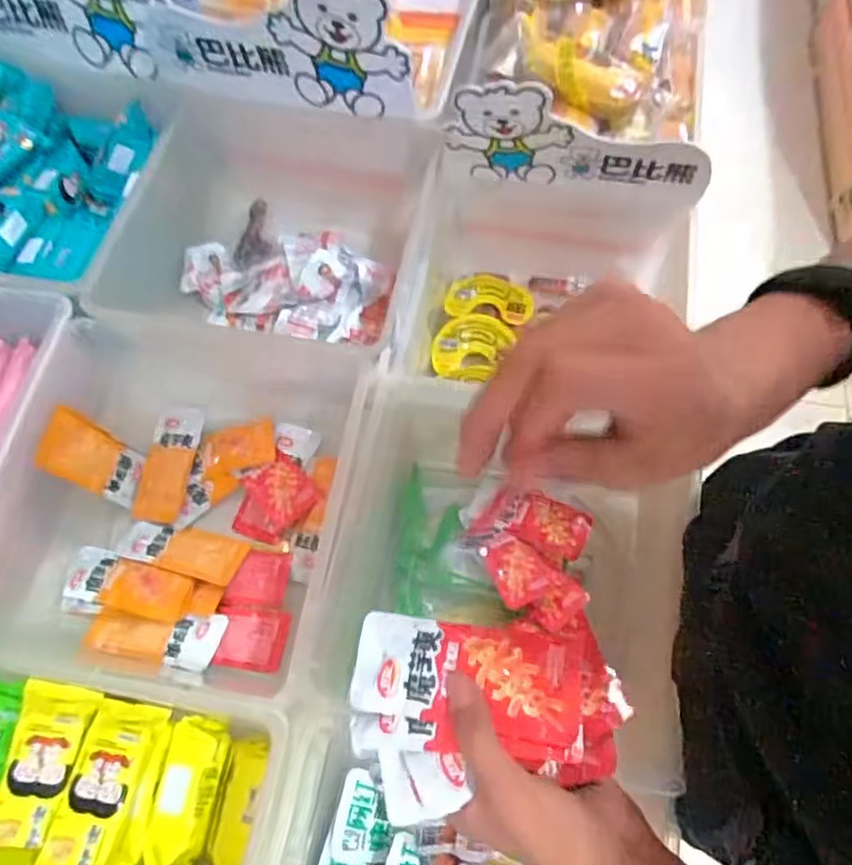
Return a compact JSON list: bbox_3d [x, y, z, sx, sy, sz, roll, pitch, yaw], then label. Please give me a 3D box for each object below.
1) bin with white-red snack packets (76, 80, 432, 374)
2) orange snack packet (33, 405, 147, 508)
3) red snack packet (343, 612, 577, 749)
[{"bbox_3d":[-0.150,-0.184,0.673,0.265,0.157,0.276,7,66,5],"label":"bin with white-red snack packets"},{"bbox_3d":[-0.306,0.024,0.591,0.006,0.103,0.055,6,66,32],"label":"orange snack packet"},{"bbox_3d":[0.022,0.132,0.350,0.122,0.010,0.052,6,66,10],"label":"red snack packet"}]

